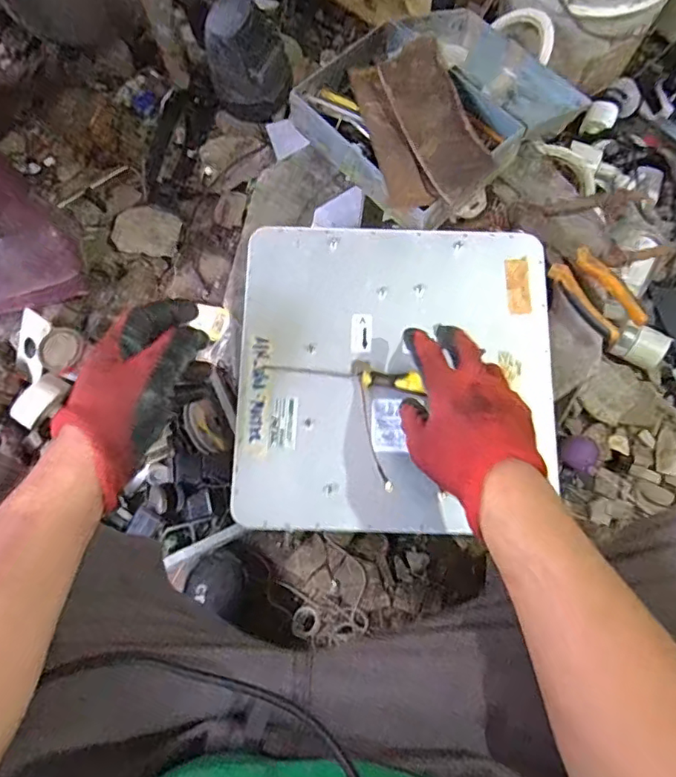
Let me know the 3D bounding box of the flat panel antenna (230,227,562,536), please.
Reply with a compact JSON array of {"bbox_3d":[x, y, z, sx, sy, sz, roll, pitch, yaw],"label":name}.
[{"bbox_3d":[0.059,-0.018,0.542,0.304,0.037,0.302,1,72,2],"label":"flat panel antenna"}]

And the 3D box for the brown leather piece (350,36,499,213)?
[{"bbox_3d":[0.085,-0.285,0.588,0.107,0.034,0.206,-11,72,-2],"label":"brown leather piece"}]

